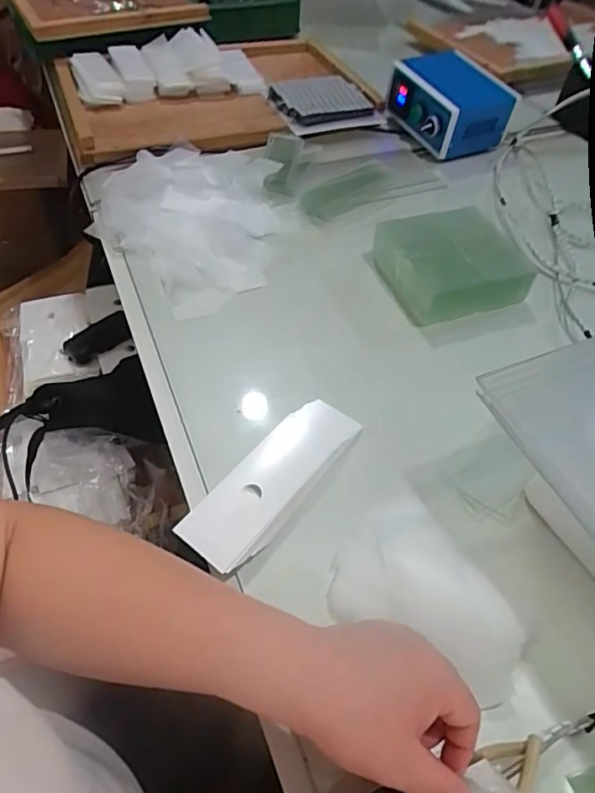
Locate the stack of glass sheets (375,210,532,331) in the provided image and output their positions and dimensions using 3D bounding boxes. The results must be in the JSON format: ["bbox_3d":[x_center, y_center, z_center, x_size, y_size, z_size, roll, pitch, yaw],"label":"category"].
[{"bbox_3d":[0.176,-0.159,0.605,0.144,0.051,0.137,-14,54,-14],"label":"stack of glass sheets"}]

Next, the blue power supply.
[{"bbox_3d":[0.243,-0.468,0.824,0.146,0.091,0.159,-24,57,-20],"label":"blue power supply"}]

